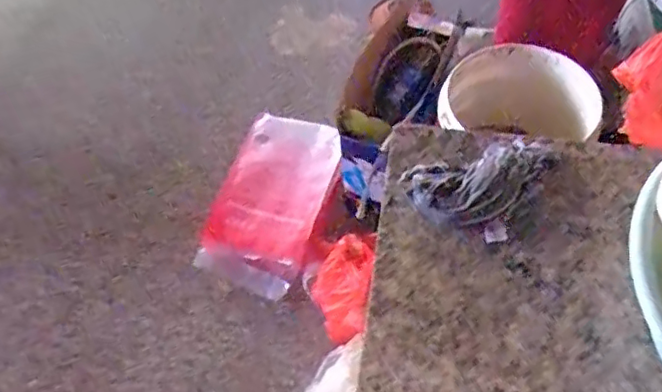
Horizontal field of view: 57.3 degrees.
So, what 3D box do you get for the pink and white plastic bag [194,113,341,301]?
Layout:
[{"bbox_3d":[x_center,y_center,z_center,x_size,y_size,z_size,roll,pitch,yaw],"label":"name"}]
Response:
[{"bbox_3d":[-0.138,0.004,1.438,0.259,0.093,0.436,17,59,16],"label":"pink and white plastic bag"}]

